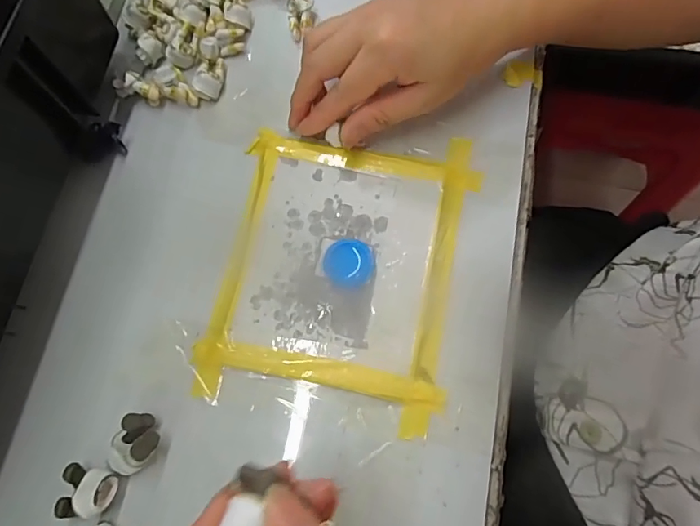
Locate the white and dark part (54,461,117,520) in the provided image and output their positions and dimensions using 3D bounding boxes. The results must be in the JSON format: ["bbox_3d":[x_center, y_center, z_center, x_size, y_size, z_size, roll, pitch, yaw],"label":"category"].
[{"bbox_3d":[-0.137,0.120,0.254,0.028,0.023,0.024,3,73,3],"label":"white and dark part"}]

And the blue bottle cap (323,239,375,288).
[{"bbox_3d":[0.000,0.000,0.290,0.030,0.006,0.029,0,73,-1],"label":"blue bottle cap"}]

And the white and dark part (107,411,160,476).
[{"bbox_3d":[-0.114,0.096,0.260,0.024,0.024,0.029,-2,73,2],"label":"white and dark part"}]

